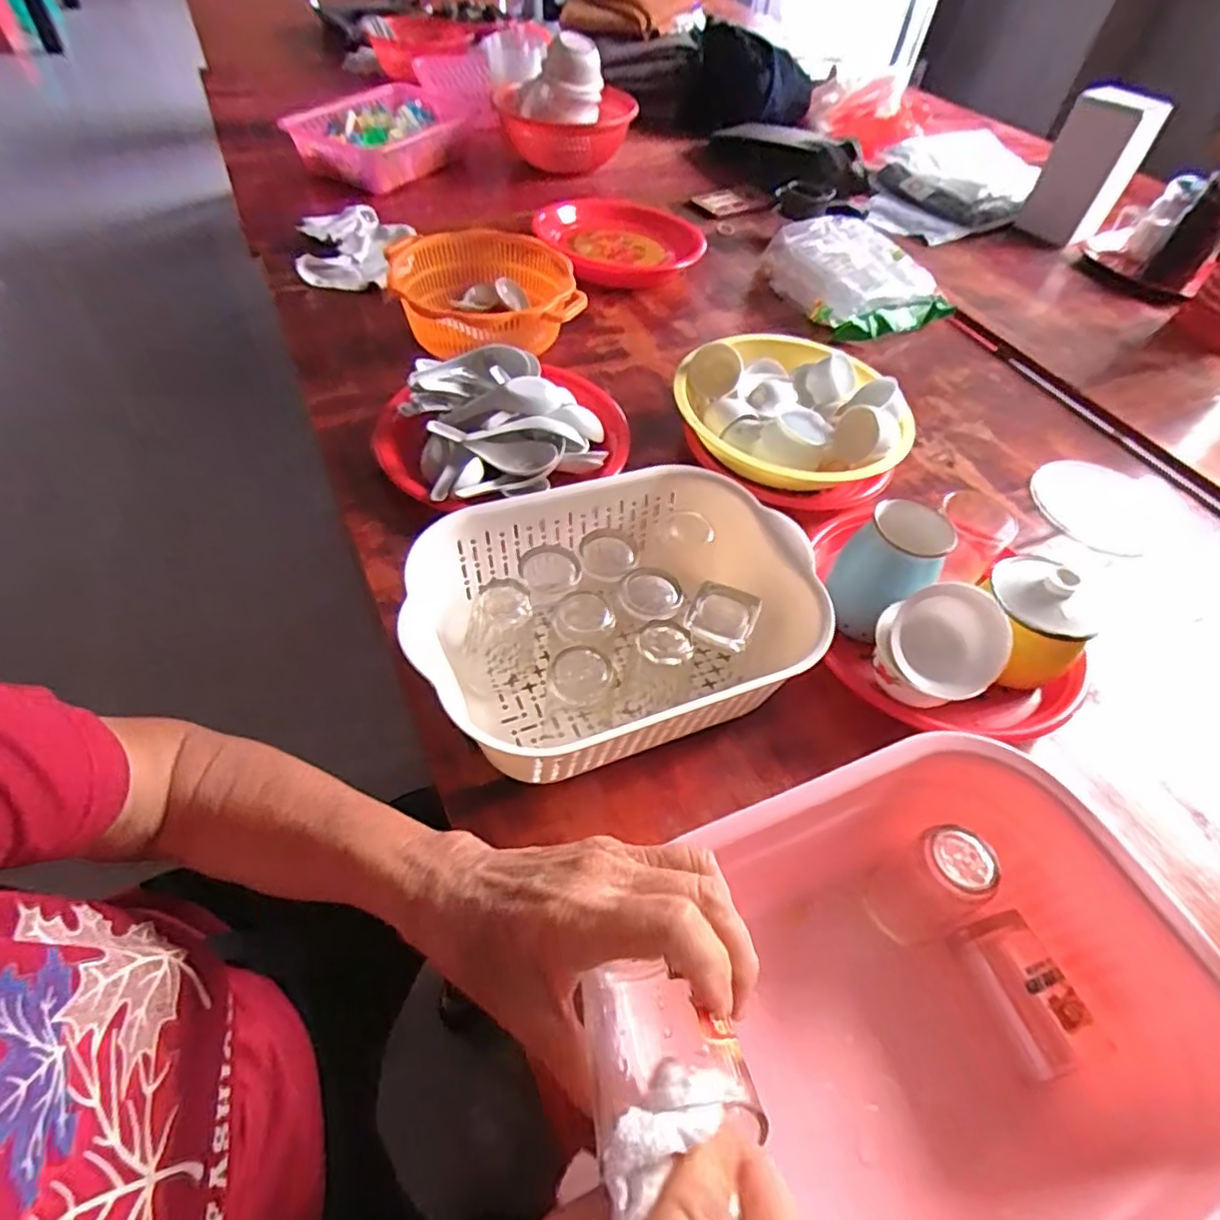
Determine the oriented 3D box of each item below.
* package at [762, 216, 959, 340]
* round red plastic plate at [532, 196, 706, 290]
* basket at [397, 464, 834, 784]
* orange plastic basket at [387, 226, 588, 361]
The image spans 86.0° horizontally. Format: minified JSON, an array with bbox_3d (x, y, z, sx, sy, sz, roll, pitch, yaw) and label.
[{"bbox_3d":[0.368,-0.501,0.982,0.214,0.072,0.224,-15,55,-17],"label":"package"},{"bbox_3d":[0.008,-0.588,1.041,0.243,0.050,0.248,3,52,-4],"label":"round red plastic plate"},{"bbox_3d":[0.004,0.013,0.517,0.299,0.105,0.220,-16,54,-17],"label":"basket"},{"bbox_3d":[-0.163,-0.403,0.855,0.226,0.083,0.220,-8,53,-12],"label":"orange plastic basket"}]

